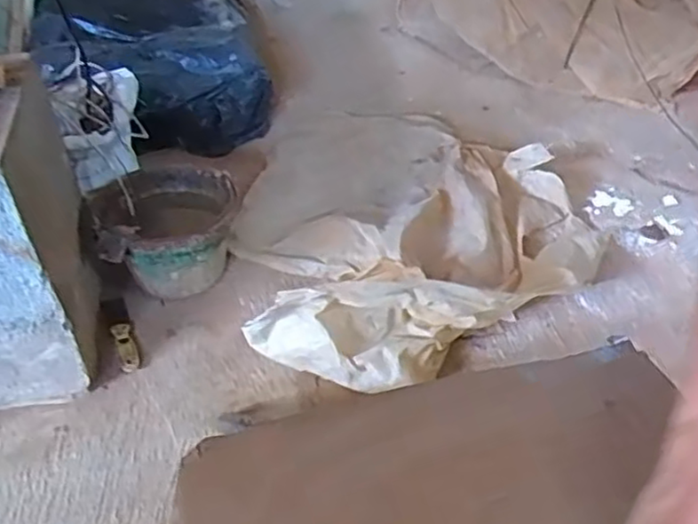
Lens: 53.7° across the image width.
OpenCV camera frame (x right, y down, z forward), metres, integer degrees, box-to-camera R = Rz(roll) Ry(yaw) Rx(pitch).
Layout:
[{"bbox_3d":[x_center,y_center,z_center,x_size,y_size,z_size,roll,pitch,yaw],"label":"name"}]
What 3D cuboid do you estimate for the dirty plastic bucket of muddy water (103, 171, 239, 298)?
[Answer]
[{"bbox_3d":[-0.309,-0.045,1.248,0.223,0.162,0.230,-1,39,1],"label":"dirty plastic bucket of muddy water"}]

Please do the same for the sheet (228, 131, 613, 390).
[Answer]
[{"bbox_3d":[0.142,-0.056,1.225,0.753,0.198,0.471,-22,43,-23],"label":"sheet"}]

